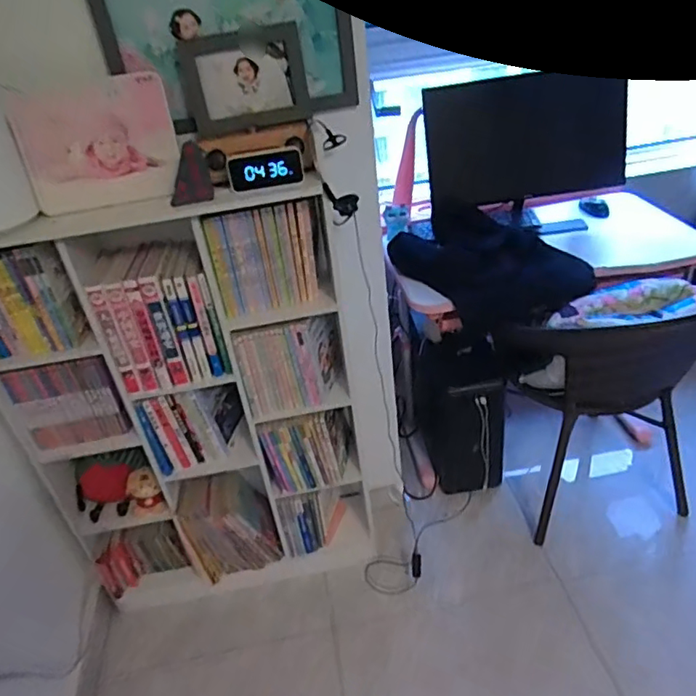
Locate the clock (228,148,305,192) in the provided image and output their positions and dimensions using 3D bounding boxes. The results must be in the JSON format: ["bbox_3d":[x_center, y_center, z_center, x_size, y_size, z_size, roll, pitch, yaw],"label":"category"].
[{"bbox_3d":[-0.142,-0.310,1.005,0.127,0.057,0.030,-6,34,3],"label":"clock"}]

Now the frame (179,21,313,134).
[{"bbox_3d":[-0.186,-0.484,1.039,0.214,0.159,0.034,-11,20,-4],"label":"frame"}]

